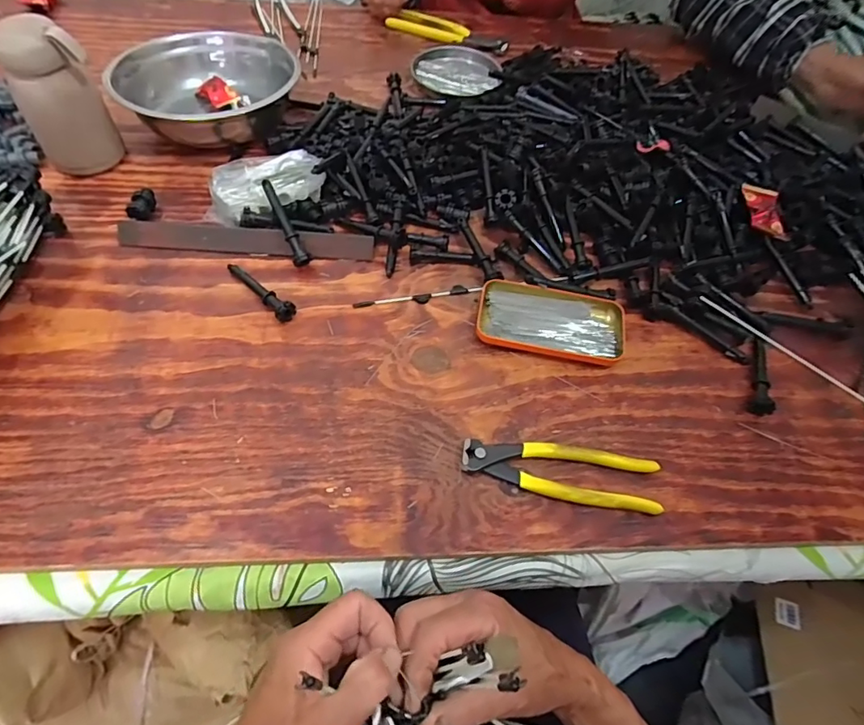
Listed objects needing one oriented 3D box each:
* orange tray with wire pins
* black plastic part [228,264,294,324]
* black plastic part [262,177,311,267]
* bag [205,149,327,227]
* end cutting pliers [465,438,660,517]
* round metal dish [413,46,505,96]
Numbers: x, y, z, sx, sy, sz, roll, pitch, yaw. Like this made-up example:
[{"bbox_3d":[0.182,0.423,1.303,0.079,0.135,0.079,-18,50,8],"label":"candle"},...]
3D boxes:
[{"bbox_3d":[0.118,-0.043,0.507,0.141,0.019,0.074,10,57,2],"label":"orange tray with wire pins"},{"bbox_3d":[-0.169,-0.075,0.506,0.020,0.018,0.092,-37,67,-24],"label":"black plastic part"},{"bbox_3d":[-0.151,-0.145,0.528,0.018,0.015,0.094,-25,90,-19],"label":"black plastic part"},{"bbox_3d":[-0.182,-0.186,0.561,0.129,0.047,0.074,-17,60,-15],"label":"bag"},{"bbox_3d":[0.106,0.092,0.423,0.161,0.020,0.043,9,57,2],"label":"end cutting pliers"},{"bbox_3d":[0.035,-0.432,0.758,0.129,0.023,0.119,2,57,-3],"label":"round metal dish"}]

